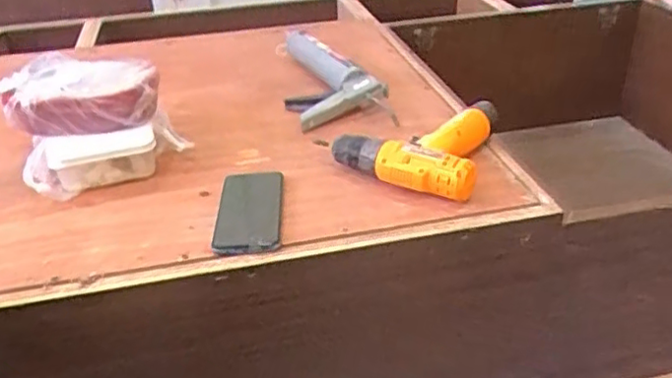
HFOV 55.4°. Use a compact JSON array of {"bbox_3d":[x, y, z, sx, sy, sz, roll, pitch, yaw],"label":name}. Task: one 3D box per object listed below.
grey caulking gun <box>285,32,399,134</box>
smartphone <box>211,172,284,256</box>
[{"bbox_3d":[-0.014,-0.194,1.080,0.154,0.056,0.337,-9,32,-6],"label":"grey caulking gun"},{"bbox_3d":[-0.101,0.025,0.743,0.075,0.008,0.158,-3,32,-1],"label":"smartphone"}]

